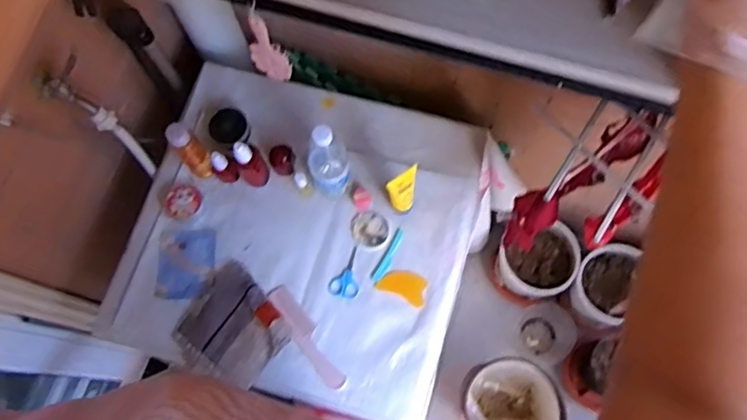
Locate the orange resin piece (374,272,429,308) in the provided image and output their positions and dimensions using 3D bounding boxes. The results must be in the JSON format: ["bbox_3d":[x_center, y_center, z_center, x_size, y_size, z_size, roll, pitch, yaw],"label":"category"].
[{"bbox_3d":[0.053,0.132,1.056,0.084,0.004,0.050,24,77,8],"label":"orange resin piece"}]

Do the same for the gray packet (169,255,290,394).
[{"bbox_3d":[-0.243,0.205,1.037,0.170,0.022,0.180,33,76,12],"label":"gray packet"}]

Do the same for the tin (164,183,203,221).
[{"bbox_3d":[-0.350,-0.013,1.111,0.058,0.033,0.065,40,78,14],"label":"tin"}]

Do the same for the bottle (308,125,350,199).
[{"bbox_3d":[-0.077,-0.080,1.009,0.063,0.228,0.062,-1,72,2],"label":"bottle"}]

